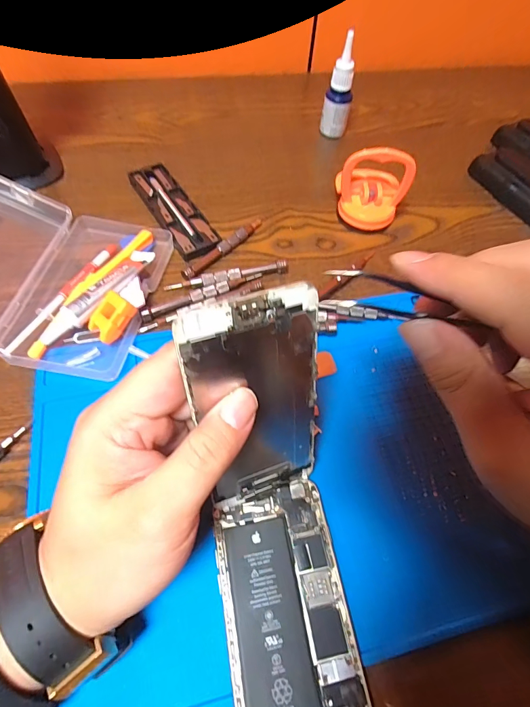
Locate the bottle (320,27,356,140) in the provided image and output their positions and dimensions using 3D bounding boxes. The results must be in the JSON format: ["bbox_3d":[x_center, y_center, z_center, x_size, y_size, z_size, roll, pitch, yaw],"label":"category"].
[{"bbox_3d":[0.081,-0.284,0.410,0.028,0.093,0.023,11,59,3],"label":"bottle"}]

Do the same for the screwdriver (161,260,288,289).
[{"bbox_3d":[-0.030,-0.064,0.323,0.105,0.010,0.013,-13,61,-11],"label":"screwdriver"}]

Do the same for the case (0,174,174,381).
[{"bbox_3d":[-0.189,-0.072,0.296,0.199,0.050,0.158,9,59,3],"label":"case"}]

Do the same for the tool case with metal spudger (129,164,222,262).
[{"bbox_3d":[-0.087,-0.138,0.363,0.038,0.009,0.131,-27,64,-18],"label":"tool case with metal spudger"}]

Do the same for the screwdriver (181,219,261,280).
[{"bbox_3d":[-0.036,-0.094,0.340,0.010,0.010,0.096,37,64,18],"label":"screwdriver"}]

